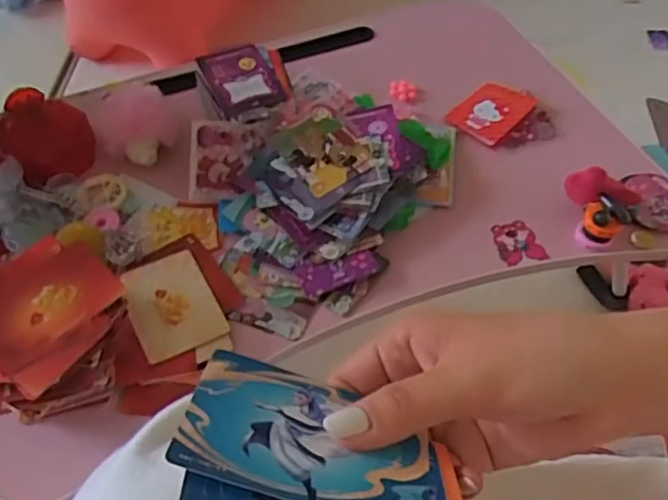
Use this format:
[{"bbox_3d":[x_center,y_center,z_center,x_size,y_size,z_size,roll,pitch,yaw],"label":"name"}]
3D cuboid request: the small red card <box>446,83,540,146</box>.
[{"bbox_3d":[0.150,-0.134,0.616,0.057,0.008,0.076,38,62,24],"label":"small red card"}]

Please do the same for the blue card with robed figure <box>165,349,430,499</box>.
[{"bbox_3d":[-0.008,0.064,0.223,0.084,0.004,0.057,16,29,-1],"label":"blue card with robed figure"}]

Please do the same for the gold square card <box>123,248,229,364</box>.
[{"bbox_3d":[-0.123,0.039,0.489,0.060,0.004,0.087,-21,56,-18],"label":"gold square card"}]

